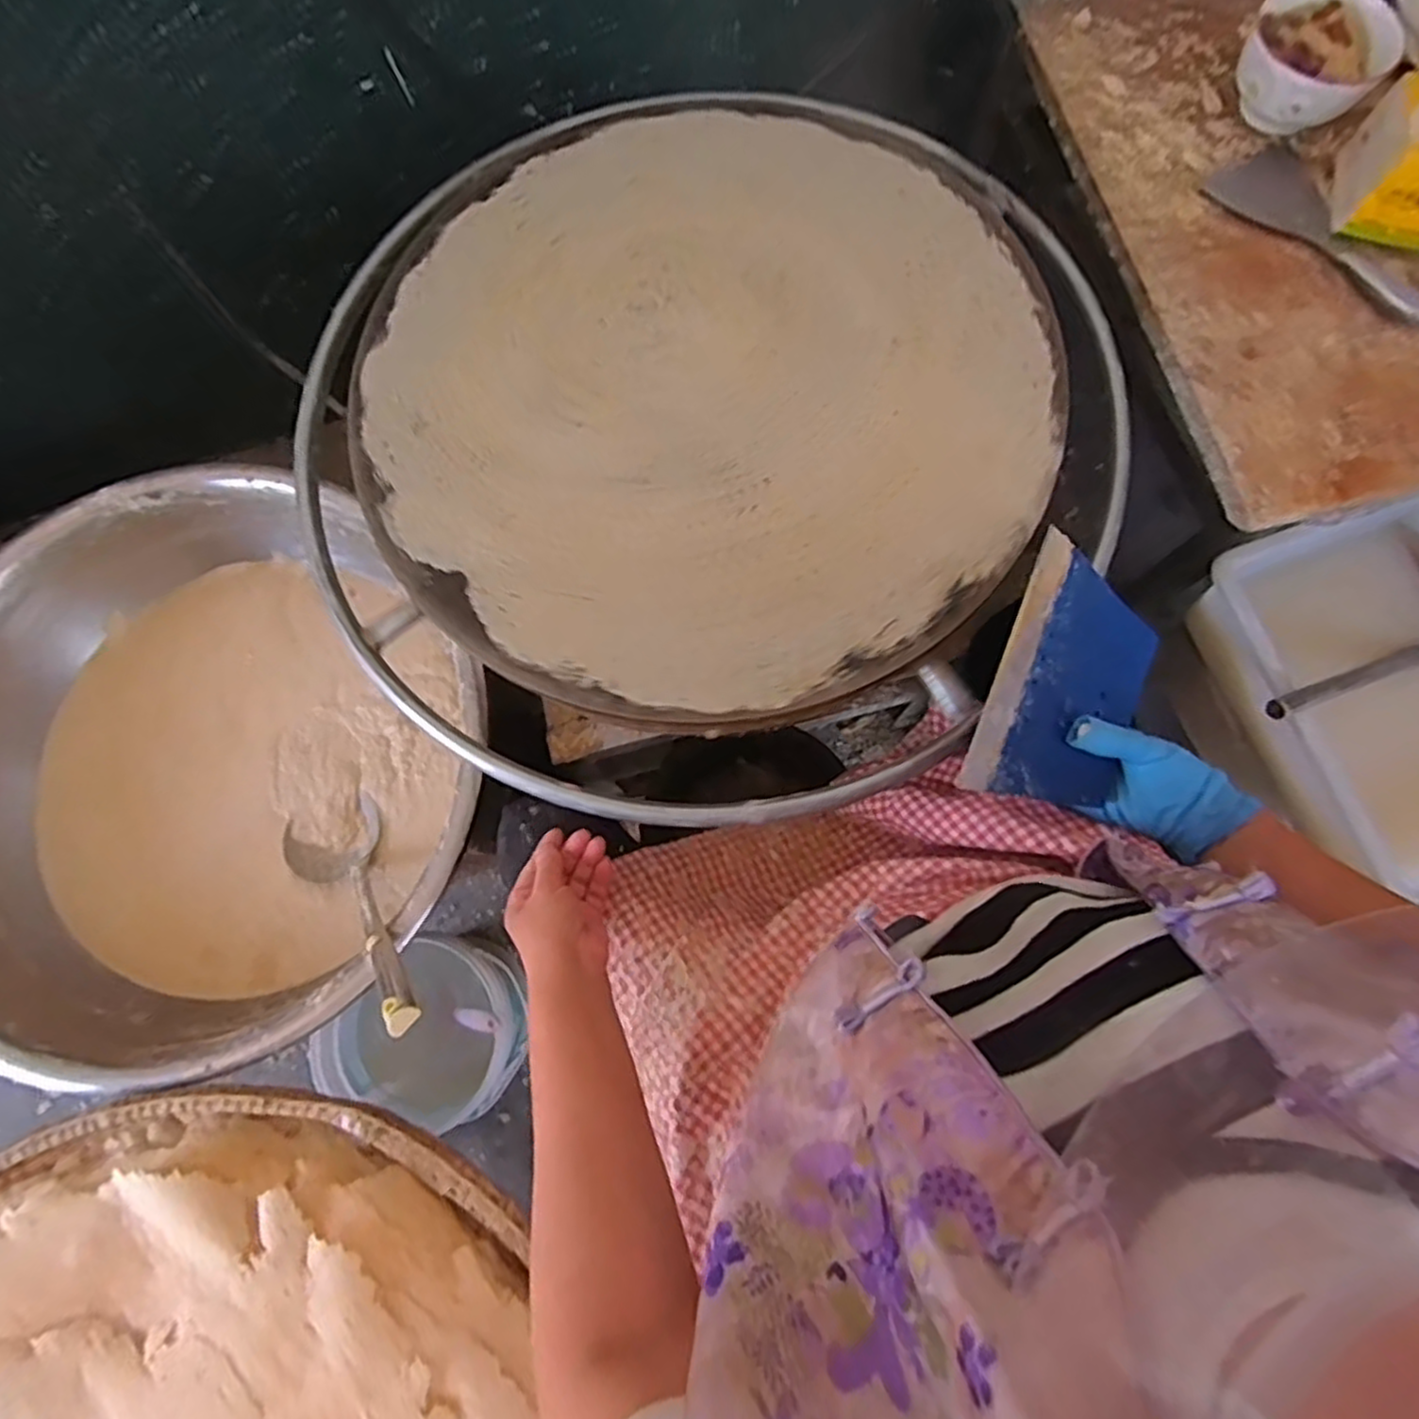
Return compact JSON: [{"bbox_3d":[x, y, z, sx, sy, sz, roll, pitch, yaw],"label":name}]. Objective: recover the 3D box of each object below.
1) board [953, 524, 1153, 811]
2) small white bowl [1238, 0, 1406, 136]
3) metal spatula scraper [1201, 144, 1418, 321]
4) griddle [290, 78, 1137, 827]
[{"bbox_3d":[0.258,-0.018,0.510,0.112,0.008,0.184,24,84,-11],"label":"board"},{"bbox_3d":[0.526,-0.567,0.628,0.119,0.065,0.130,40,81,10],"label":"small white bowl"},{"bbox_3d":[0.547,-0.421,0.616,0.096,0.019,0.214,-41,78,-8],"label":"metal spatula scraper"},{"bbox_3d":[-0.006,-0.257,0.606,0.644,0.058,0.676,0,76,2],"label":"griddle"}]

